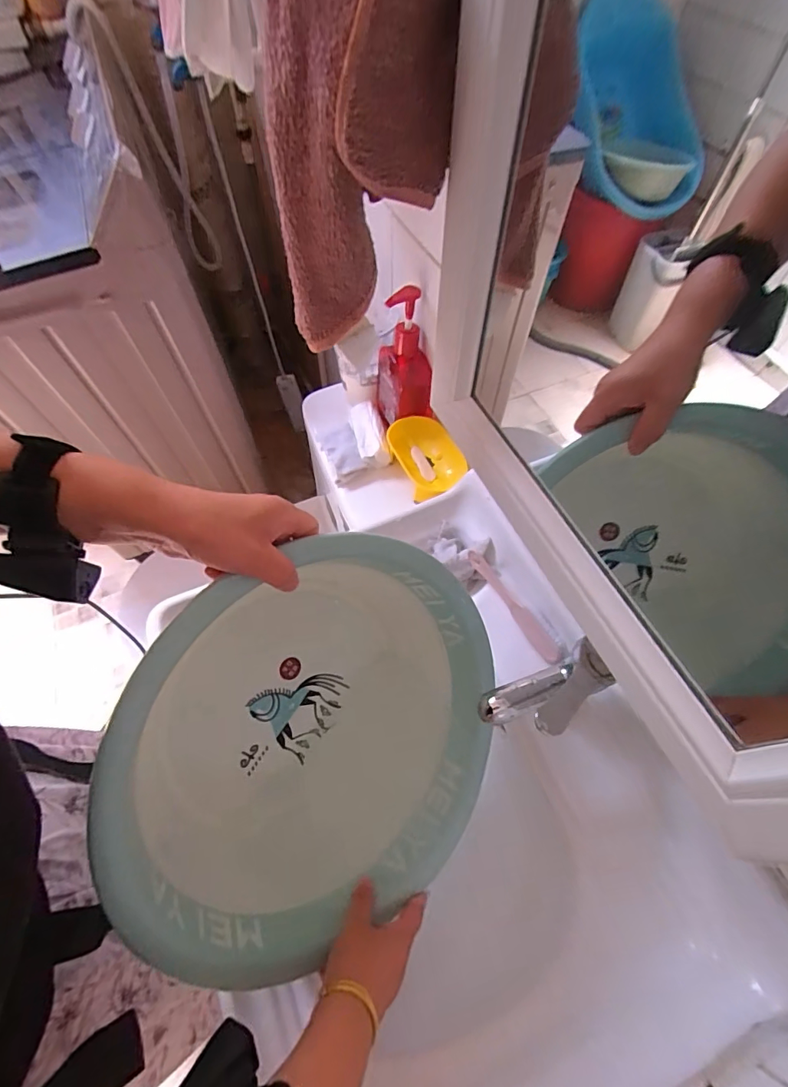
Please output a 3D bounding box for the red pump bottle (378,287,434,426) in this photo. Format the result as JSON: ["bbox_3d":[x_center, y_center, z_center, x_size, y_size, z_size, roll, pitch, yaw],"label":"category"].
[{"bbox_3d":[0.010,-0.279,0.702,0.074,0.202,0.075,-22,61,-9],"label":"red pump bottle"}]

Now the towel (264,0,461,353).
[{"bbox_3d":[-0.024,-0.214,0.256,0.088,0.232,0.078,-2,57,-22],"label":"towel"}]

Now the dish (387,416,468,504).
[{"bbox_3d":[0.052,-0.130,0.719,0.094,0.042,0.158,-20,61,-8],"label":"dish"}]

